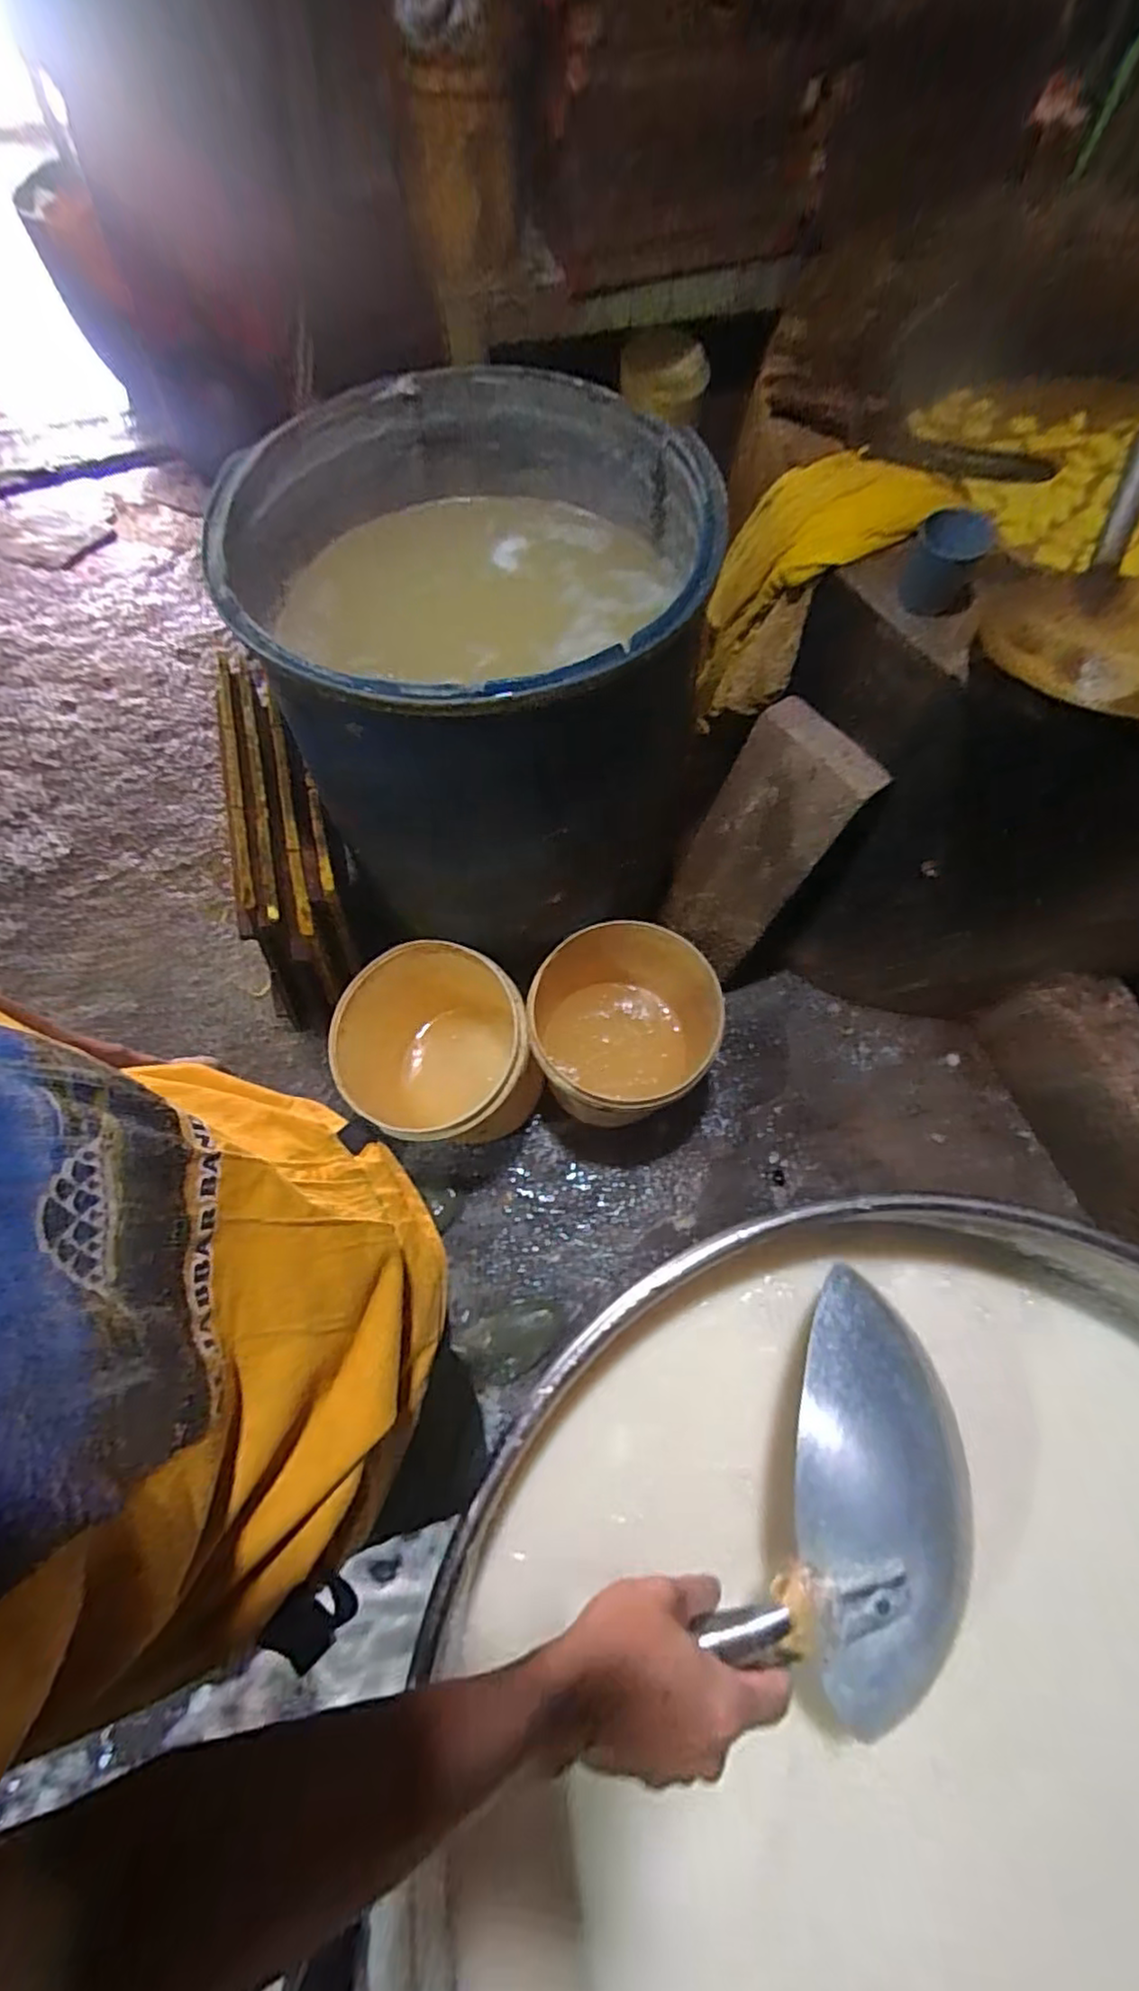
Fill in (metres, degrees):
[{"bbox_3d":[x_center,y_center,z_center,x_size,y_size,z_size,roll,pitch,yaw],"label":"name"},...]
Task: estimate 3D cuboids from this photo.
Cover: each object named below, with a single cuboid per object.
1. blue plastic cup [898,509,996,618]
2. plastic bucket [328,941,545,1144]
[{"bbox_3d":[0.443,-0.517,0.810,0.079,0.079,0.086,0,69,-1],"label":"blue plastic cup"},{"bbox_3d":[-0.222,0.114,1.275,0.302,0.408,0.314,0,69,-1],"label":"plastic bucket"}]

